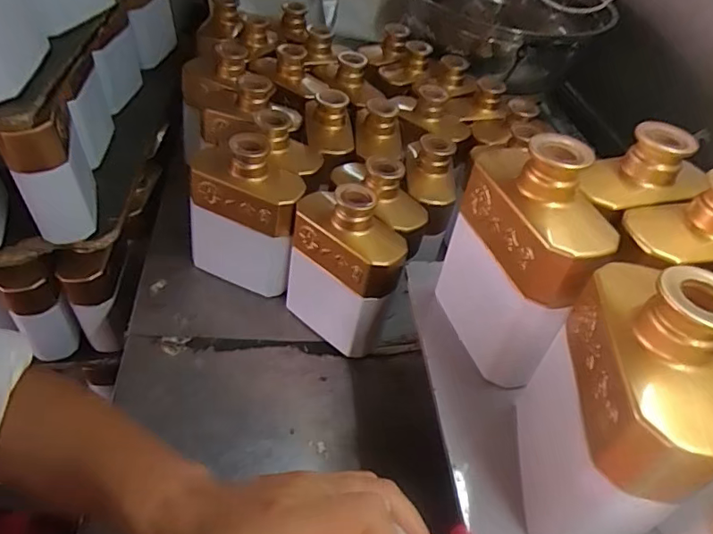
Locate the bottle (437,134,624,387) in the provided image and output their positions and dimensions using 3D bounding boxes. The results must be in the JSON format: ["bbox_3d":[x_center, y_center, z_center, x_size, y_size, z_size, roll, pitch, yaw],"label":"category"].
[{"bbox_3d":[0.112,-0.004,0.351,0.048,0.156,0.113,-11,47,-16],"label":"bottle"}]

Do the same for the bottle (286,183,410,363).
[{"bbox_3d":[-0.015,0.002,0.496,0.114,0.155,0.070,35,52,26],"label":"bottle"}]

